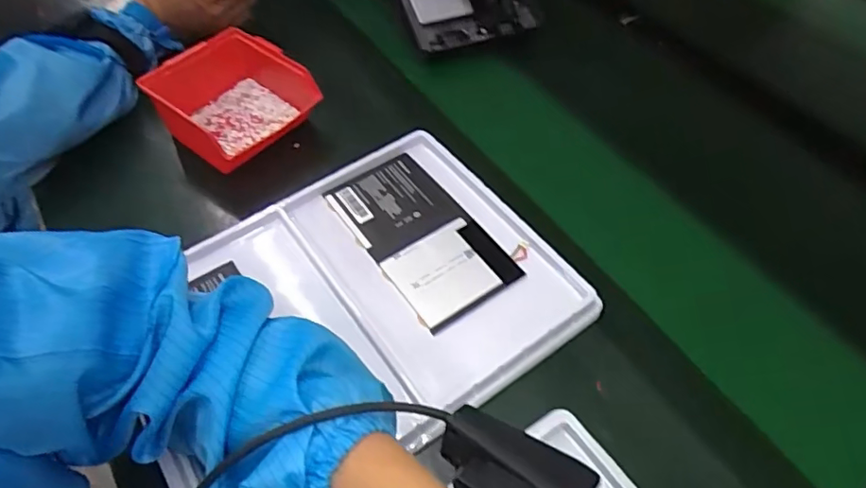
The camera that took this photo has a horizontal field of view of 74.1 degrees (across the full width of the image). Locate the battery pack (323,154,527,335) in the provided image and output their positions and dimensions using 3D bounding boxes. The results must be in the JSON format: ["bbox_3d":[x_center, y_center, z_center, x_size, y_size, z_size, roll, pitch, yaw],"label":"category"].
[{"bbox_3d":[-0.009,-0.009,0.496,0.096,0.009,0.169,-29,58,-21],"label":"battery pack"}]

